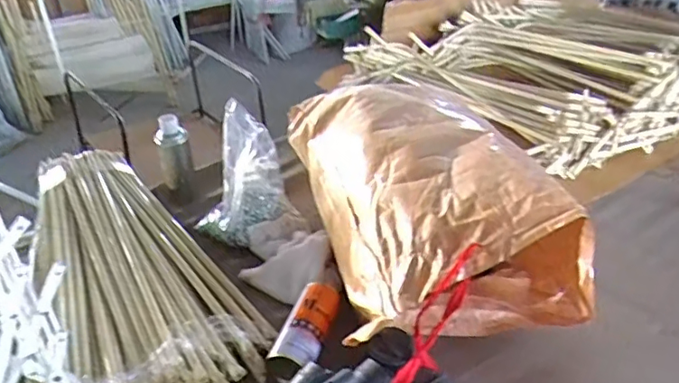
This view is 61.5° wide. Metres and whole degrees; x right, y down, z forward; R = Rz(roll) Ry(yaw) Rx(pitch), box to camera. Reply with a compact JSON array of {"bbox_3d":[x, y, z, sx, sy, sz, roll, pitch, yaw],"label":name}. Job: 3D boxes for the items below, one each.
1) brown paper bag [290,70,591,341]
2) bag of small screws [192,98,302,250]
[{"bbox_3d":[0.140,-0.027,1.024,0.372,0.198,0.632,-7,33,-9],"label":"brown paper bag"},{"bbox_3d":[-0.183,-0.033,1.072,0.154,0.230,0.134,-21,37,-29],"label":"bag of small screws"}]

